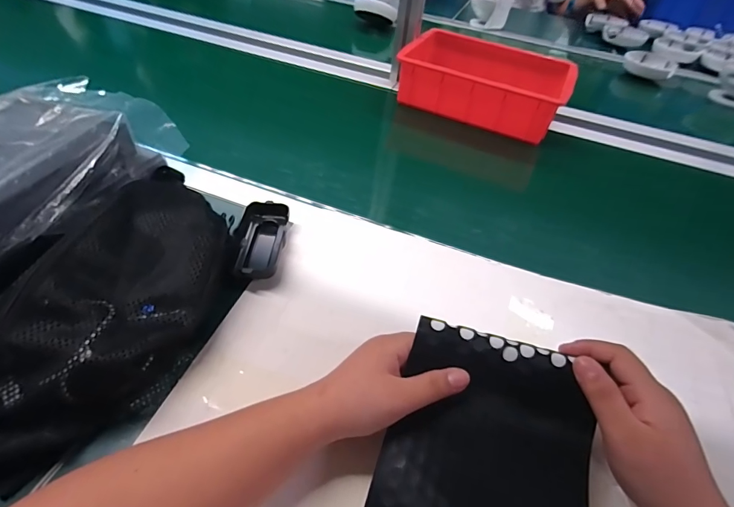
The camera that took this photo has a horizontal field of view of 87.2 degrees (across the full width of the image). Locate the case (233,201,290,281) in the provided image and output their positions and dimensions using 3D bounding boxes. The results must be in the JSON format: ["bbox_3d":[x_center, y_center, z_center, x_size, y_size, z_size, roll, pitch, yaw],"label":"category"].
[{"bbox_3d":[-0.117,-0.012,0.423,0.051,0.026,0.110,3,46,-4],"label":"case"}]

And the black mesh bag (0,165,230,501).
[{"bbox_3d":[-0.203,0.045,0.320,0.124,0.080,0.282,14,46,6],"label":"black mesh bag"}]

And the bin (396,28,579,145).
[{"bbox_3d":[0.217,-0.320,0.719,0.282,0.079,0.200,24,48,15],"label":"bin"}]

